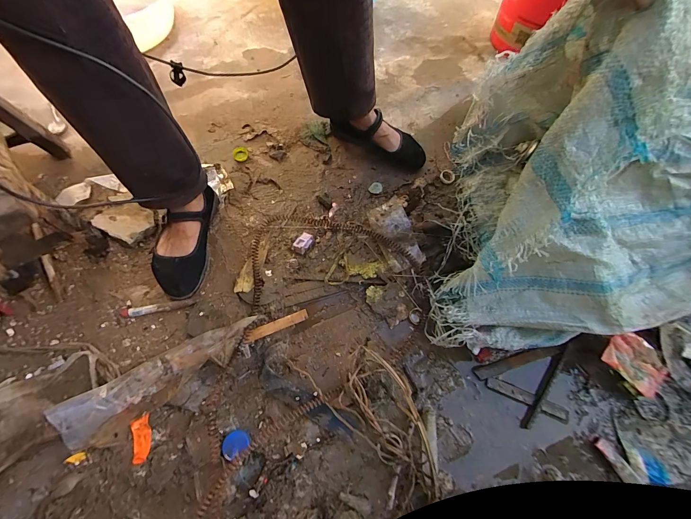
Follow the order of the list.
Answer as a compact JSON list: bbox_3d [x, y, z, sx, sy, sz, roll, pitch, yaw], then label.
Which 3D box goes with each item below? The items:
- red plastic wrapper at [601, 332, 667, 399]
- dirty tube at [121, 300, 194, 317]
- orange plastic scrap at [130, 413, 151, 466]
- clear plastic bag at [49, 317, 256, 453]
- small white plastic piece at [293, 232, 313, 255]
[{"bbox_3d":[0.498,0.177,0.513,0.114,0.018,0.078,41,76,0],"label":"red plastic wrapper"},{"bbox_3d":[-0.333,0.084,0.524,0.122,0.014,0.020,-8,65,-8],"label":"dirty tube"},{"bbox_3d":[-0.306,0.268,0.445,0.021,0.014,0.063,-10,65,-9],"label":"orange plastic scrap"},{"bbox_3d":[-0.272,0.172,0.456,0.285,0.070,0.072,-28,70,-15],"label":"clear plastic bag"},{"bbox_3d":[-0.085,-0.035,0.603,0.028,0.012,0.047,31,66,10],"label":"small white plastic piece"}]

